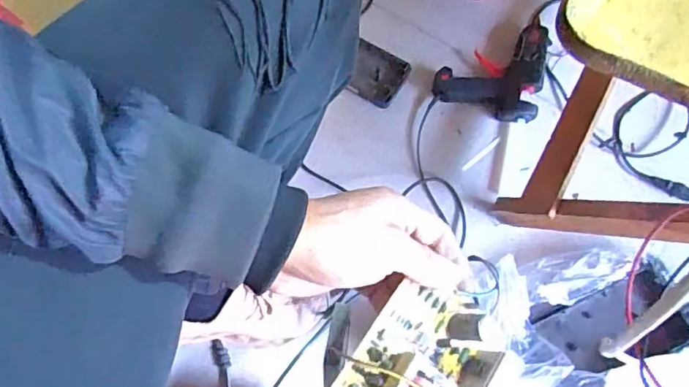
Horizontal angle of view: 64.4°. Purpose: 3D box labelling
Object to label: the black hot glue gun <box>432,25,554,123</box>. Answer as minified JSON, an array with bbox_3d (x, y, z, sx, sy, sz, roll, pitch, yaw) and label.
[{"bbox_3d":[0.230,-0.198,0.852,0.157,0.027,0.152,14,75,6],"label":"black hot glue gun"}]

